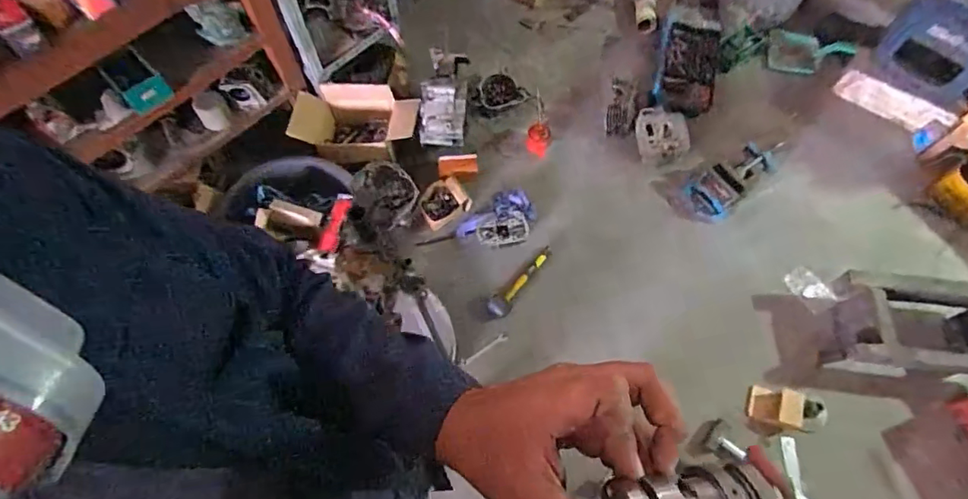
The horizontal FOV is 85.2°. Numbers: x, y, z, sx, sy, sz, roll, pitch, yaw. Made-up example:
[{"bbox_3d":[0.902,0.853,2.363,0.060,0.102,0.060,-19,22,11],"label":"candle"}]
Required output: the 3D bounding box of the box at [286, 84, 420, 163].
[{"bbox_3d":[-0.436,-0.420,1.805,0.419,0.162,0.224,-1,66,-1],"label":"box"}]

